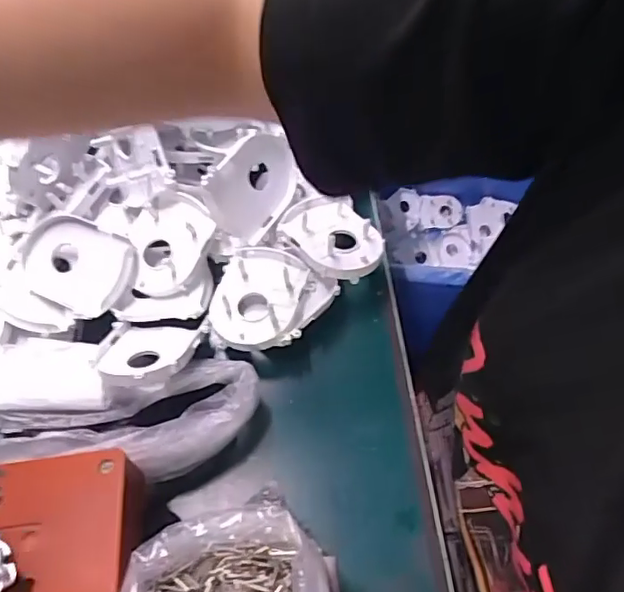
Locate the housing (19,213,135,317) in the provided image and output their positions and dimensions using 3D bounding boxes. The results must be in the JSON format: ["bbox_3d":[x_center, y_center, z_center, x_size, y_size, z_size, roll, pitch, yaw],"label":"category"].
[{"bbox_3d":[-0.184,-0.024,0.449,0.083,0.023,0.067,18,82,8],"label":"housing"}]

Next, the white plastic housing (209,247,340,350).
[{"bbox_3d":[-0.035,0.003,0.439,0.082,0.018,0.083,-1,55,2],"label":"white plastic housing"}]

